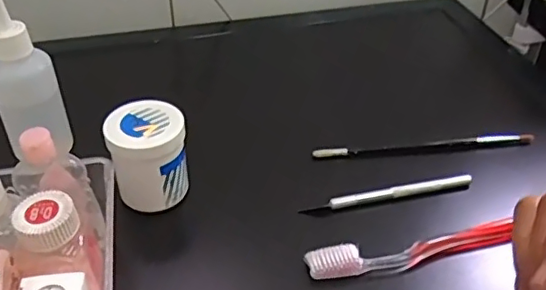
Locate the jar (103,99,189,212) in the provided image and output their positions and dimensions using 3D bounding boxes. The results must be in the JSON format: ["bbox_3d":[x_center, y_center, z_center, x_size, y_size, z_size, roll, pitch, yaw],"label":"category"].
[{"bbox_3d":[-0.091,0.008,0.425,0.052,0.065,0.050,1,38,-1],"label":"jar"}]

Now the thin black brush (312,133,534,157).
[{"bbox_3d":[0.131,0.002,0.491,0.192,0.014,0.008,-4,39,-7],"label":"thin black brush"}]

